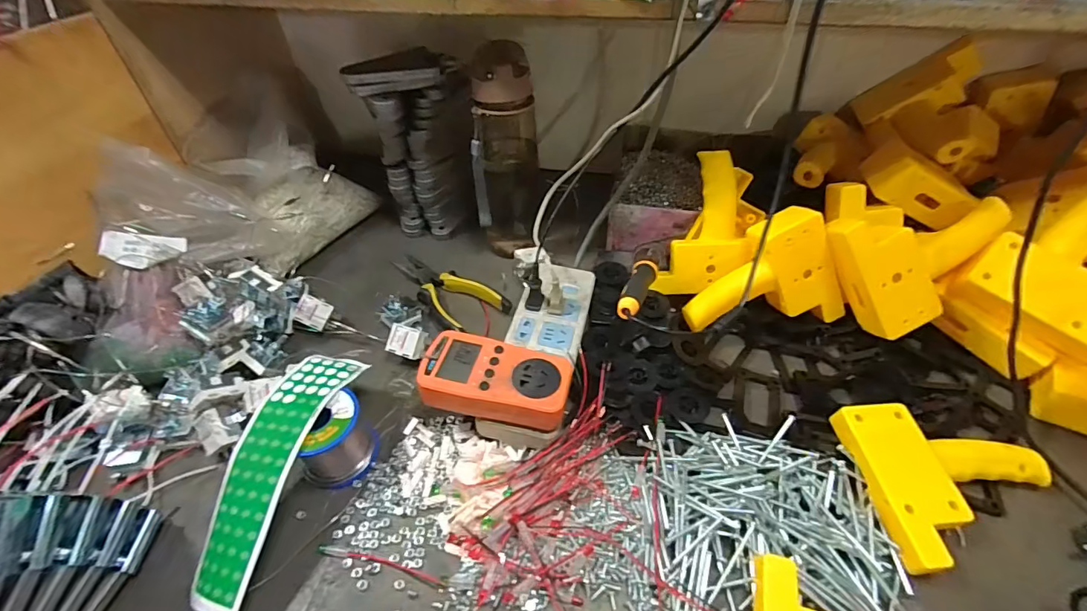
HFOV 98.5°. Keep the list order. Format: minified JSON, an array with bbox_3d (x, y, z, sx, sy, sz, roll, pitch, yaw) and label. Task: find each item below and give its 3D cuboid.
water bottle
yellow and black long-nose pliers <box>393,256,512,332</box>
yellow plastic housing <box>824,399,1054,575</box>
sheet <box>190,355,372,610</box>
[{"bbox_3d":[-0.041,-0.167,0.557,0.074,0.237,0.074,17,47,17],"label":"water bottle"},{"bbox_3d":[-0.124,-0.023,0.573,0.070,0.023,0.176,-34,54,-29],"label":"yellow and black long-nose pliers"},{"bbox_3d":[0.338,0.135,0.380,0.148,0.025,0.122,-5,45,-4],"label":"yellow plastic housing"},{"bbox_3d":[-0.219,0.135,0.389,0.060,0.064,0.202,10,46,10],"label":"sheet"}]

